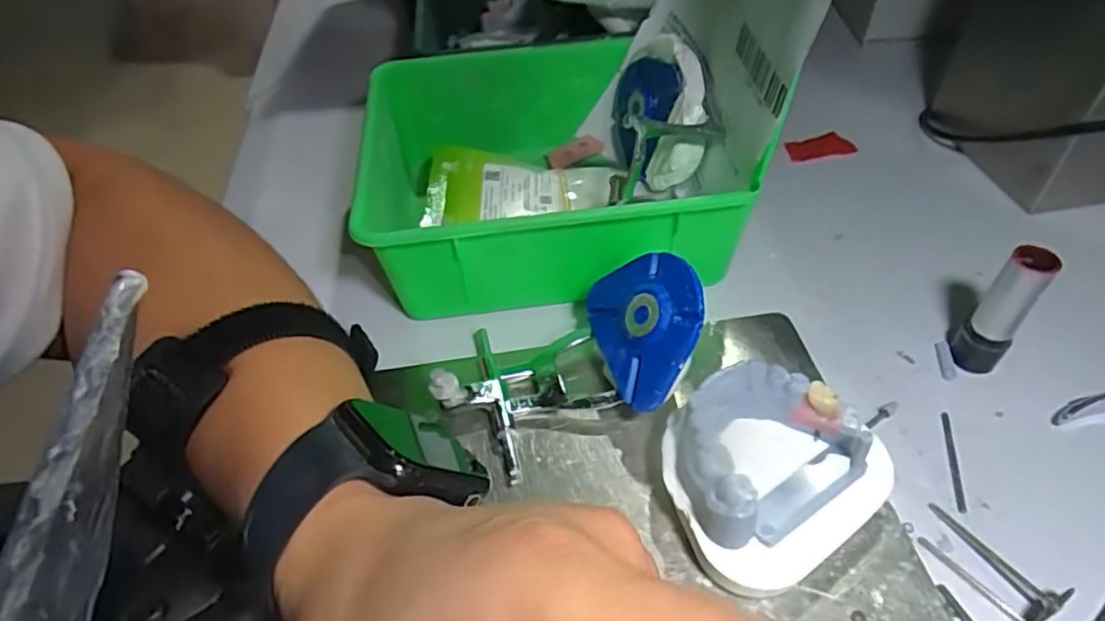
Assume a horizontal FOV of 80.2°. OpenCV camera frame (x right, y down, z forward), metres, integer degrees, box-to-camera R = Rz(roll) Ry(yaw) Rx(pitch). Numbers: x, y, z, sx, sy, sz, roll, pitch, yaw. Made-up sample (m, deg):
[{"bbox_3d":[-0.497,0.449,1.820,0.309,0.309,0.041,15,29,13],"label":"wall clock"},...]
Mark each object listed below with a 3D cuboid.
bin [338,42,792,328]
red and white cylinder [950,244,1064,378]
[{"bbox_3d":[-0.004,-0.072,0.340,0.168,0.063,0.156,-8,47,-3],"label":"bin"},{"bbox_3d":[0.178,0.001,0.262,0.019,0.059,0.014,35,58,30],"label":"red and white cylinder"}]

